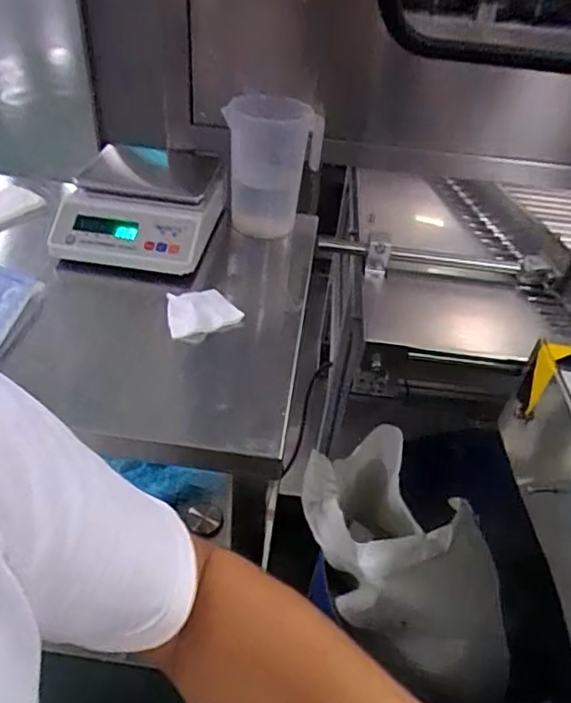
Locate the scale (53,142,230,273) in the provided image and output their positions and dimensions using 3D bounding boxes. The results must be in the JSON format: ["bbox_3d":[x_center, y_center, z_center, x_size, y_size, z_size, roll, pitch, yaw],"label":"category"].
[{"bbox_3d":[-0.183,-0.200,0.767,0.190,0.073,0.217,10,41,4],"label":"scale"}]

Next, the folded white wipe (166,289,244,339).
[{"bbox_3d":[-0.096,-0.047,0.668,0.082,0.016,0.071,-9,43,-17],"label":"folded white wipe"}]

